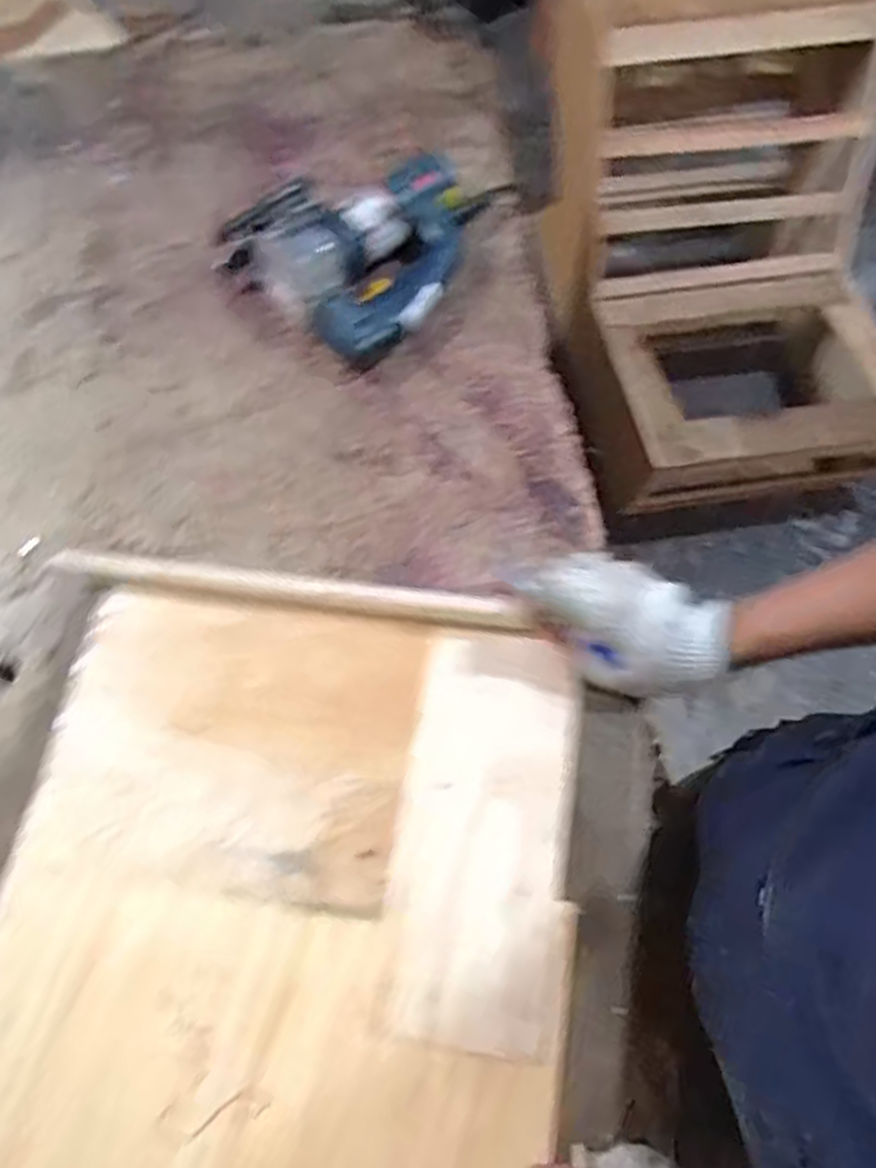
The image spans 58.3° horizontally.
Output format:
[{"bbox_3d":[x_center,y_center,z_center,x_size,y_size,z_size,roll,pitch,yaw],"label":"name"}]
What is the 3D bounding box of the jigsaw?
[{"bbox_3d":[-0.074,-0.368,0.825,0.209,0.073,0.261,36,72,14],"label":"jigsaw"}]

